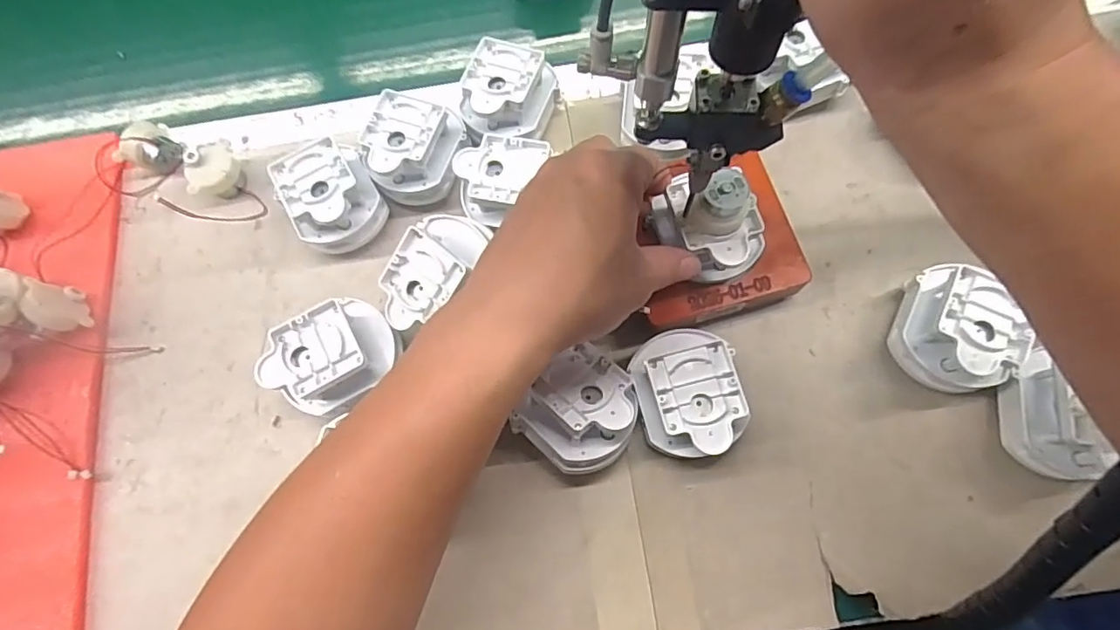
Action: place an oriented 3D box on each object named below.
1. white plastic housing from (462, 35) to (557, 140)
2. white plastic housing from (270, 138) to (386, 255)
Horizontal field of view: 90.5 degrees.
[{"bbox_3d":[-0.034,-0.145,0.364,0.052,0.032,0.057,19,74,10],"label":"white plastic housing"},{"bbox_3d":[-0.146,-0.073,0.362,0.055,0.054,0.053,-29,72,-6],"label":"white plastic housing"}]

